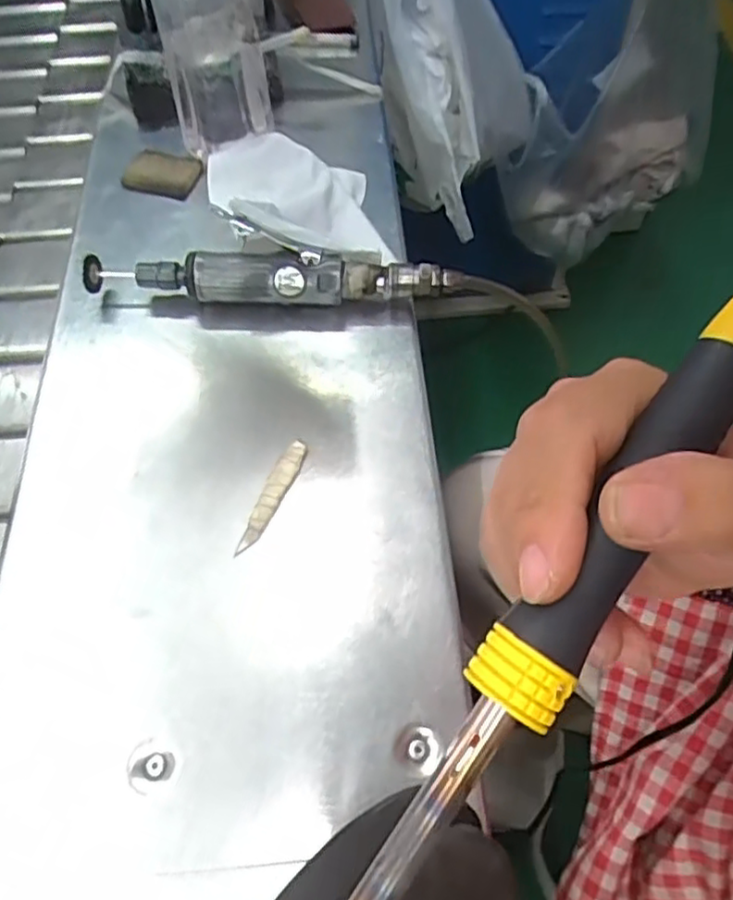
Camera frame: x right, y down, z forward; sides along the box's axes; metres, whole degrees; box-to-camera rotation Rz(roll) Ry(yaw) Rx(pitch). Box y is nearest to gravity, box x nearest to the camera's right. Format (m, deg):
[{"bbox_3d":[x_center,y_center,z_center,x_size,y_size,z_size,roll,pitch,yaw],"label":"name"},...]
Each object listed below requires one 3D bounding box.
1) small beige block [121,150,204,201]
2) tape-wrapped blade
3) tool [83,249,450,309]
[{"bbox_3d":[-0.164,-0.226,0.536,0.062,0.005,0.048,19,61,10],"label":"small beige block"},{"bbox_3d":[-0.055,0.027,0.384,0.013,0.006,0.074,21,62,11],"label":"tape-wrapped blade"},{"bbox_3d":[-0.069,-0.115,0.452,0.240,0.031,0.031,0,60,-1],"label":"tool"}]

